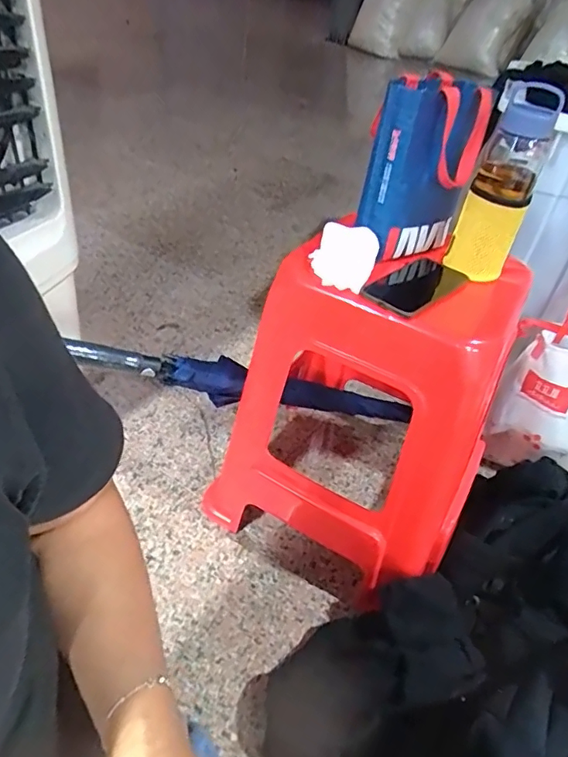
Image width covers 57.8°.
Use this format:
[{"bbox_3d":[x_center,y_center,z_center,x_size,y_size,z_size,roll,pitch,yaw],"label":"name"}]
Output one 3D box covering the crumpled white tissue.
[{"bbox_3d":[0.077,-0.160,0.683,0.086,0.053,0.097,13,40,5],"label":"crumpled white tissue"}]

